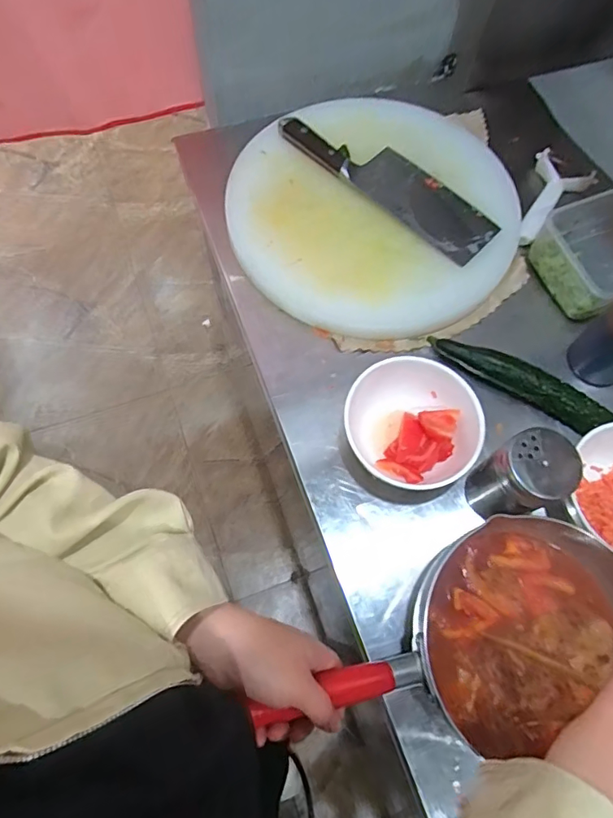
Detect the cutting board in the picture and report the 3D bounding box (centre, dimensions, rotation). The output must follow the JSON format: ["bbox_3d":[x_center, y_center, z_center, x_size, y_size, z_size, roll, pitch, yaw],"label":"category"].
[{"bbox_3d":[0.091,-0.257,0.660,0.373,0.039,0.372,26,71,7],"label":"cutting board"}]

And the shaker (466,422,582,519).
[{"bbox_3d":[0.199,0.065,0.481,0.064,0.110,0.058,-25,72,-16],"label":"shaker"}]

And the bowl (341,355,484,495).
[{"bbox_3d":[0.107,0.019,0.530,0.128,0.068,0.131,2,67,-5],"label":"bowl"}]

